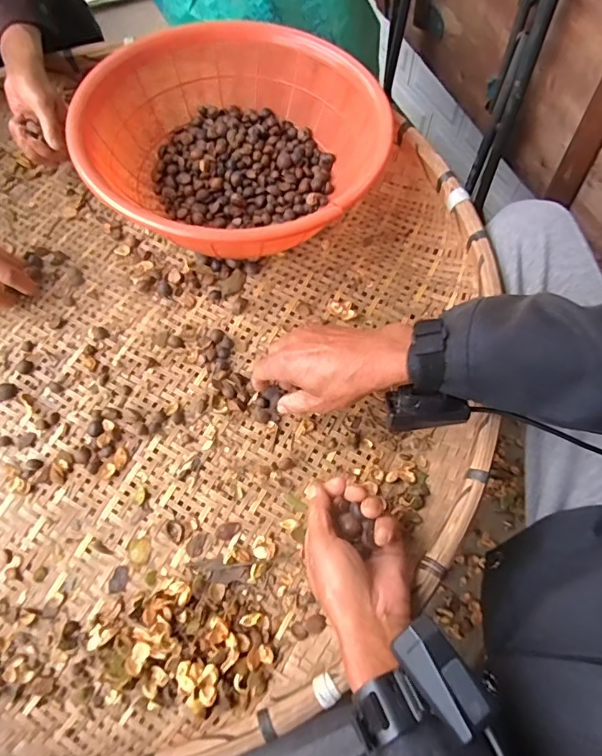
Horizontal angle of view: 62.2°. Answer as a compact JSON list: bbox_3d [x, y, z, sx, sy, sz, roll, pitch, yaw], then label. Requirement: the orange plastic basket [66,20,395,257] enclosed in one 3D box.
[{"bbox_3d":[-0.077,-0.275,0.588,0.315,0.133,0.337,-1,69,2],"label":"orange plastic basket"}]

